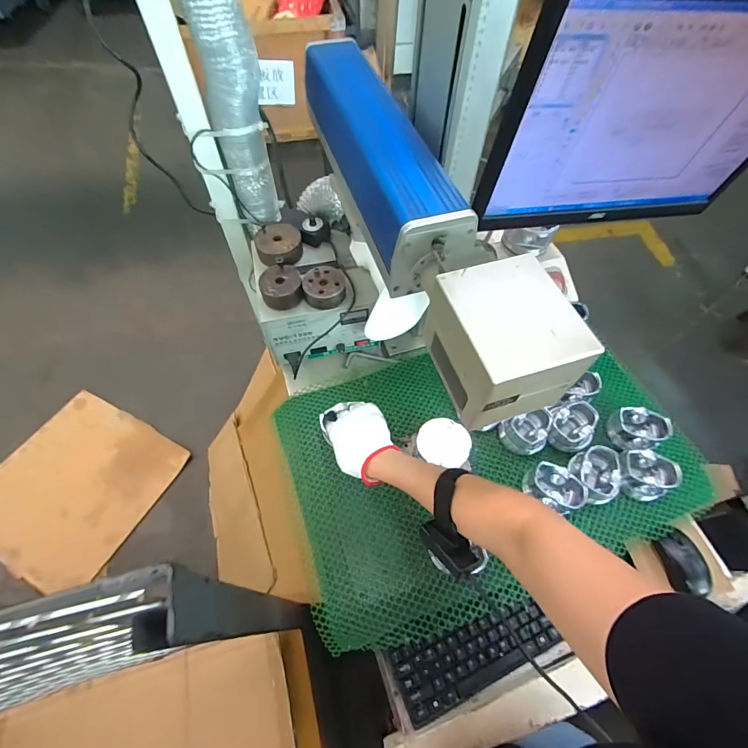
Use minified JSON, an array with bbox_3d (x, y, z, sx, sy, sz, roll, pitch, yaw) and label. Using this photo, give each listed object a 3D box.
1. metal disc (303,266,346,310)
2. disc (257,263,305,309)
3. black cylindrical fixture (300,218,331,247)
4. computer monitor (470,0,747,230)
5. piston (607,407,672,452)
[{"bbox_3d":[-0.083,-0.145,0.665,0.068,0.036,0.071,1,59,-2],"label":"metal disc"},{"bbox_3d":[-0.156,-0.148,0.661,0.069,0.039,0.065,1,59,-2],"label":"disc"},{"bbox_3d":[-0.111,-0.269,0.737,0.055,0.034,0.042,-2,59,-4],"label":"black cylindrical fixture"},{"bbox_3d":[0.365,-0.335,0.524,0.417,0.322,0.079,-11,60,-9],"label":"computer monitor"},{"bbox_3d":[0.464,0.097,0.685,0.085,0.051,0.069,-3,59,-5],"label":"piston"}]

